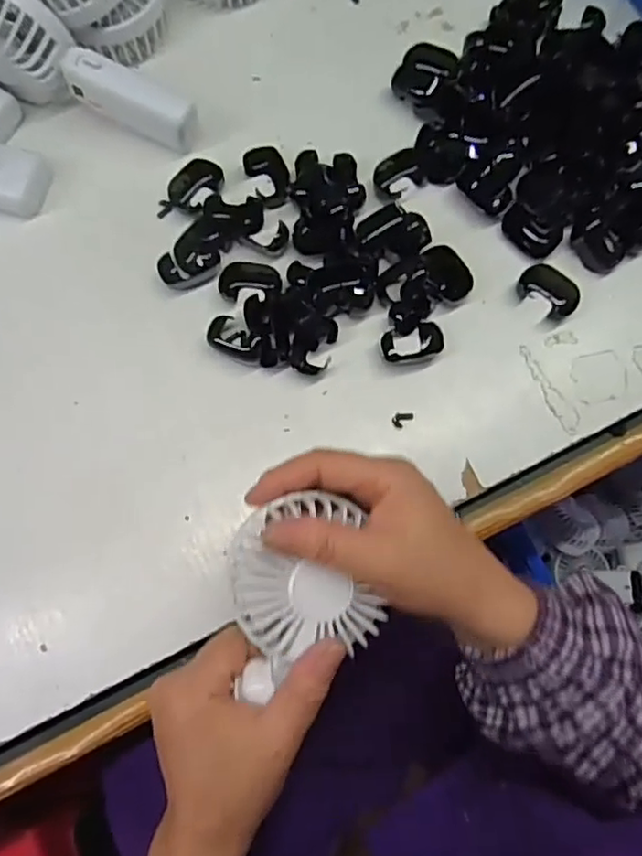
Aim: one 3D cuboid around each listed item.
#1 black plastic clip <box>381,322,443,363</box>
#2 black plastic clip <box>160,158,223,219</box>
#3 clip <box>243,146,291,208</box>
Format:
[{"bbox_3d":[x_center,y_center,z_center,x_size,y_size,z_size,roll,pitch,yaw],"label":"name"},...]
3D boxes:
[{"bbox_3d":[0.062,-0.058,0.417,0.043,0.010,0.025,-13,77,-4],"label":"black plastic clip"},{"bbox_3d":[-0.095,-0.172,0.445,0.029,0.014,0.050,42,80,9],"label":"black plastic clip"},{"bbox_3d":[-0.038,-0.180,0.445,0.029,0.016,0.041,-14,77,-4],"label":"clip"}]

